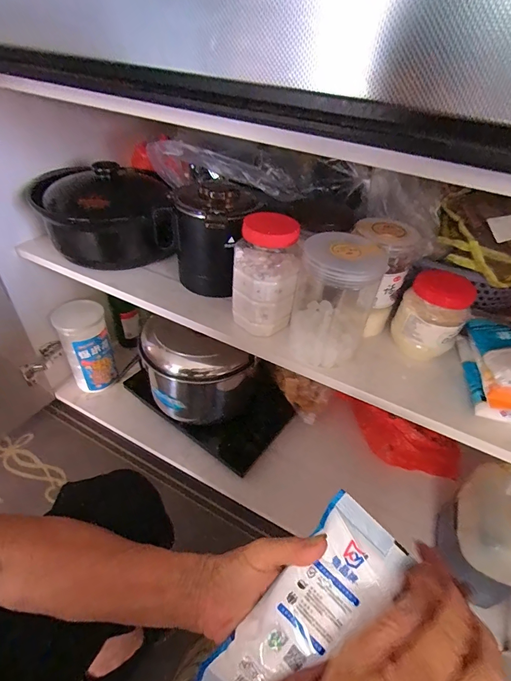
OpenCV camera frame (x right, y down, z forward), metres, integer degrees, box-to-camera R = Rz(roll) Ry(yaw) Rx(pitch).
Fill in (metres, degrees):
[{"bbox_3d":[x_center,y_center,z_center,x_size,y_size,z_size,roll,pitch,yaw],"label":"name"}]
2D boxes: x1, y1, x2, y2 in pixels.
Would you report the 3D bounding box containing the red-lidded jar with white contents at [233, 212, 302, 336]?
[{"bbox_3d":[0.015,-0.088,0.480,0.087,0.149,0.073,5,42,-1],"label":"red-lidded jar with white contents"}]

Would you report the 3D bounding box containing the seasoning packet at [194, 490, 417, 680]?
[{"bbox_3d":[0.032,0.198,0.263,0.169,0.023,0.064,-40,54,-6],"label":"seasoning packet"}]

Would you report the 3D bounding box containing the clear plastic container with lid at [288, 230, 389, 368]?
[{"bbox_3d":[0.100,-0.051,0.458,0.103,0.143,0.095,18,43,14],"label":"clear plastic container with lid"}]

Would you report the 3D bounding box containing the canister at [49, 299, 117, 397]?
[{"bbox_3d":[-0.387,0.013,0.822,0.098,0.191,0.106,-16,46,-23],"label":"canister"}]

